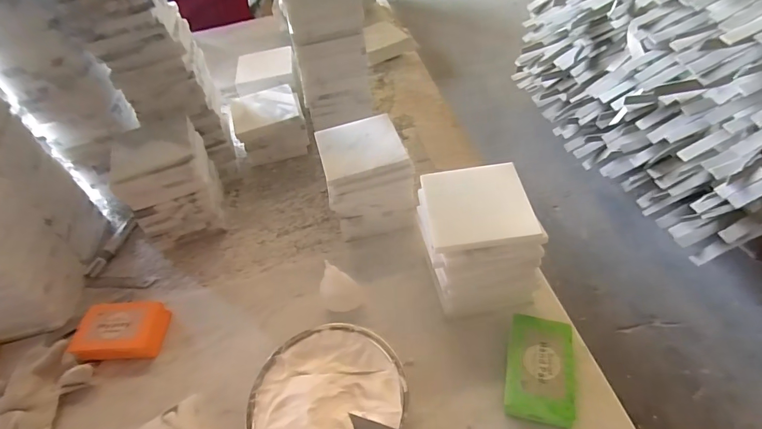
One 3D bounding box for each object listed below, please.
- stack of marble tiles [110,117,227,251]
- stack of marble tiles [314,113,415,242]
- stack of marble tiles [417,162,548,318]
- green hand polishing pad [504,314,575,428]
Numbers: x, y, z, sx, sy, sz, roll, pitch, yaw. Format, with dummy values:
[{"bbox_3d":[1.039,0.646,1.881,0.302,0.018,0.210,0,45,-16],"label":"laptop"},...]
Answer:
[{"bbox_3d":[-0.292,-0.043,0.588,0.103,0.145,0.108,-19,50,-9],"label":"stack of marble tiles"},{"bbox_3d":[-0.016,-0.039,0.555,0.109,0.127,0.116,-12,49,-3],"label":"stack of marble tiles"},{"bbox_3d":[0.100,0.040,0.452,0.110,0.136,0.120,-7,49,0],"label":"stack of marble tiles"},{"bbox_3d":[0.153,0.153,0.406,0.058,0.034,0.094,7,50,13],"label":"green hand polishing pad"}]

